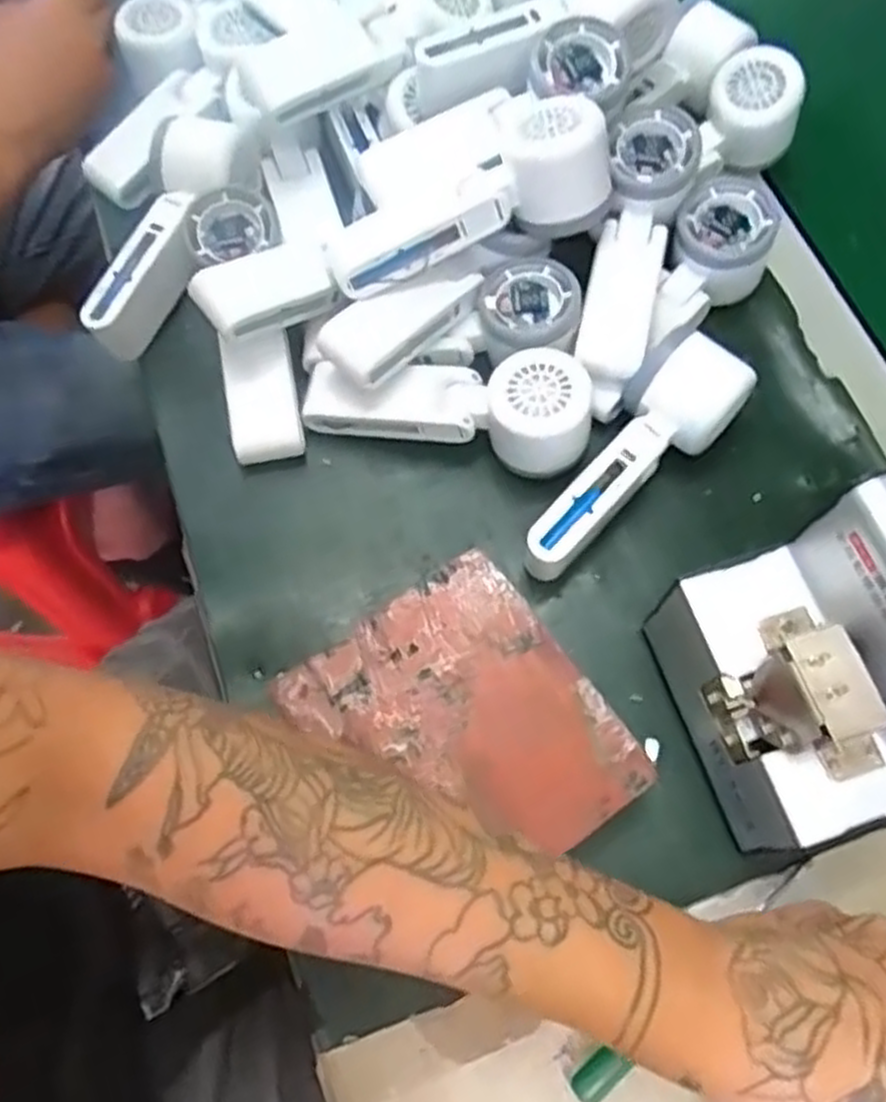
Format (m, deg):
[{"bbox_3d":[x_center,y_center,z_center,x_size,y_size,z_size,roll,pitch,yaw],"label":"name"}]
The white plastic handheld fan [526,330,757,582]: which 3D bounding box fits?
[{"bbox_3d":[0.098,-0.053,0.446,0.159,0.058,0.055,-39,74,-14],"label":"white plastic handheld fan"}]

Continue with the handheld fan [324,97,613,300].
[{"bbox_3d":[0.014,-0.198,0.451,0.167,0.055,0.061,-21,70,4],"label":"handheld fan"}]

